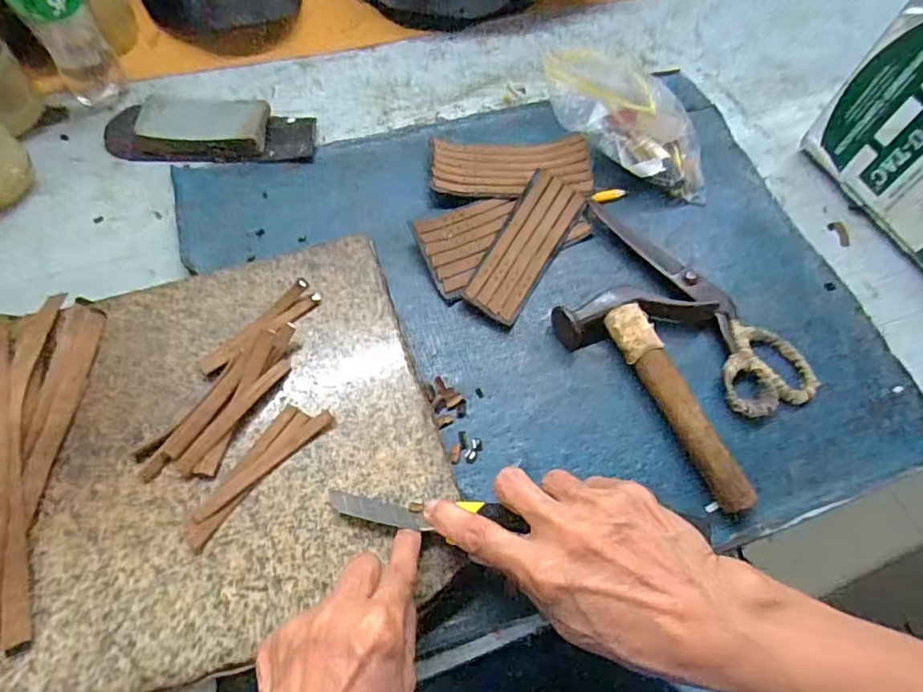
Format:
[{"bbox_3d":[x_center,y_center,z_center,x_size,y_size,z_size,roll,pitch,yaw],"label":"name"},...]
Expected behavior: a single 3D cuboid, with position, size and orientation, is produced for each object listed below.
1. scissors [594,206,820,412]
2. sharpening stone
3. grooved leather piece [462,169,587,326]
[{"bbox_3d":[0.190,-0.043,0.440,0.071,0.012,0.211,-22,67,-11],"label":"scissors"},{"bbox_3d":[-0.222,-0.191,0.489,0.178,0.027,0.057,-2,65,-2],"label":"sharpening stone"},{"bbox_3d":[0.052,-0.082,0.450,0.050,0.017,0.136,29,68,12],"label":"grooved leather piece"}]

